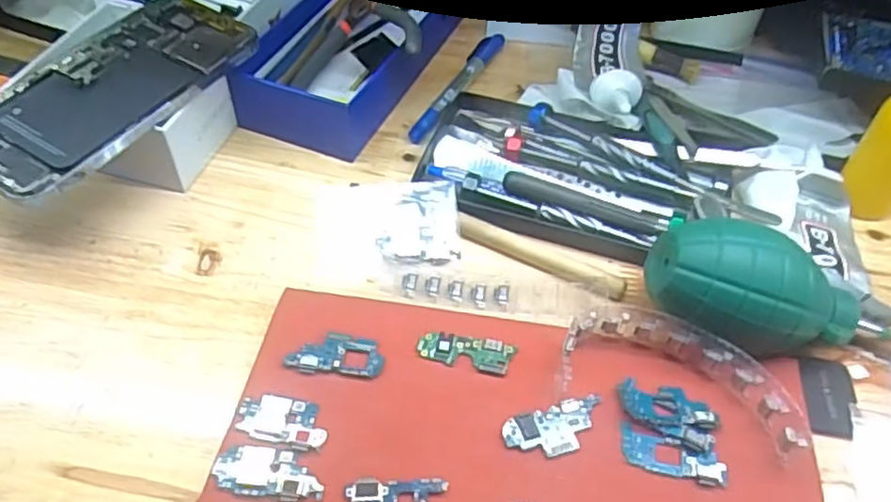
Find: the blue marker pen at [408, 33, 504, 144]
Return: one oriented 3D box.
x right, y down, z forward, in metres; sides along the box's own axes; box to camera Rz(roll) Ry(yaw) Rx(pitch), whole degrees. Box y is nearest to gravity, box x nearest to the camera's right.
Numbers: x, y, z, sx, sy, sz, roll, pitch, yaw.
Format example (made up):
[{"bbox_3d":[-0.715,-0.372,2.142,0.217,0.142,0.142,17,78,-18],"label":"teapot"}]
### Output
[{"bbox_3d":[0.009,-0.115,0.461,0.014,0.011,0.131,22,52,15],"label":"blue marker pen"}]

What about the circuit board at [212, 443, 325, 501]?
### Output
[{"bbox_3d":[-0.070,0.088,0.268,0.043,0.004,0.020,8,50,3],"label":"circuit board"}]

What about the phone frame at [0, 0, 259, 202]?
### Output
[{"bbox_3d":[-0.184,-0.091,0.366,0.082,0.010,0.157,26,53,18],"label":"phone frame"}]

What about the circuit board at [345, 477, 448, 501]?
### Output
[{"bbox_3d":[-0.019,0.099,0.263,0.038,0.004,0.021,1,50,-3],"label":"circuit board"}]

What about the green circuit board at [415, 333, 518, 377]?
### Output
[{"bbox_3d":[0.010,0.045,0.311,0.044,0.004,0.016,9,50,4],"label":"green circuit board"}]

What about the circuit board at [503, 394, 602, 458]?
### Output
[{"bbox_3d":[0.048,0.075,0.288,0.046,0.004,0.020,-15,52,-15],"label":"circuit board"}]

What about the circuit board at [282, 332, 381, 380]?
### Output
[{"bbox_3d":[-0.050,0.046,0.306,0.043,0.004,0.021,5,50,0],"label":"circuit board"}]

